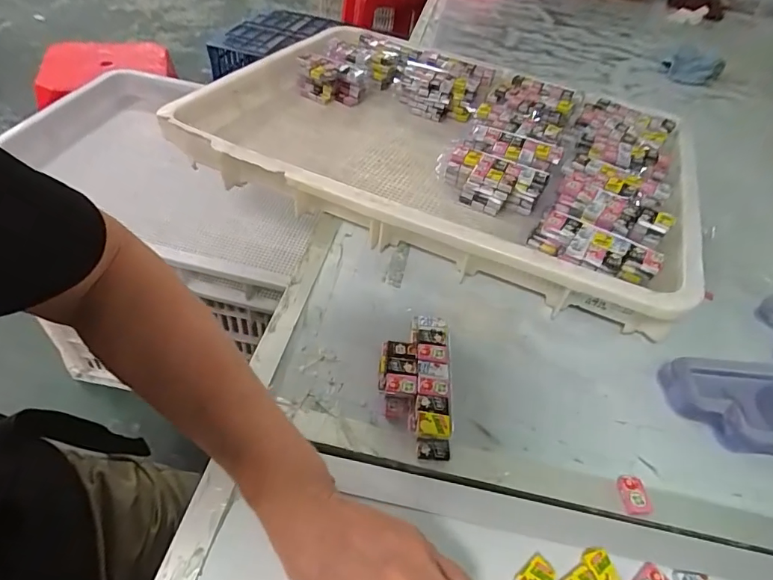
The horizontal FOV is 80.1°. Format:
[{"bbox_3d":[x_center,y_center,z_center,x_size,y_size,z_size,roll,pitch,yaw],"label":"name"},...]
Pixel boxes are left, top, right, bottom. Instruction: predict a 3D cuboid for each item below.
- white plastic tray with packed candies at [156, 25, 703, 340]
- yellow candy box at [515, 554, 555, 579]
[{"bbox_3d":[0.078,-0.200,0.633,0.620,0.073,0.439,21,48,13],"label":"white plastic tray with packed candies"},{"bbox_3d":[0.099,0.191,0.305,0.026,0.007,0.017,-29,56,-29],"label":"yellow candy box"}]

